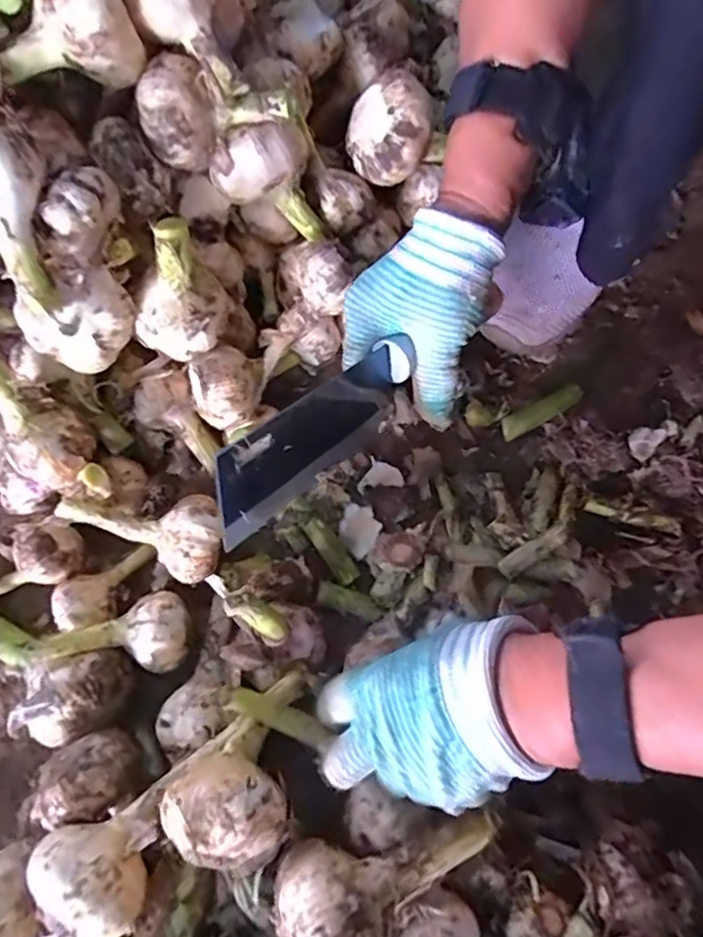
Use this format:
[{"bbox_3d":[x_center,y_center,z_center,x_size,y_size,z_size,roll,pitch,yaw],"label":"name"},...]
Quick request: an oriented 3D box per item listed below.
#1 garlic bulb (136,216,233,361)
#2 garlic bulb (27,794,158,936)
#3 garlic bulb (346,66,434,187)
[{"bbox_3d":[-0.103,-0.103,0.332,0.051,0.073,0.052,0,78,-1],"label":"garlic bulb"},{"bbox_3d":[-0.128,0.208,0.296,0.057,0.037,0.051,-16,79,-5],"label":"garlic bulb"},{"bbox_3d":[0.025,-0.224,0.383,0.052,0.045,0.049,1,78,-1],"label":"garlic bulb"}]

